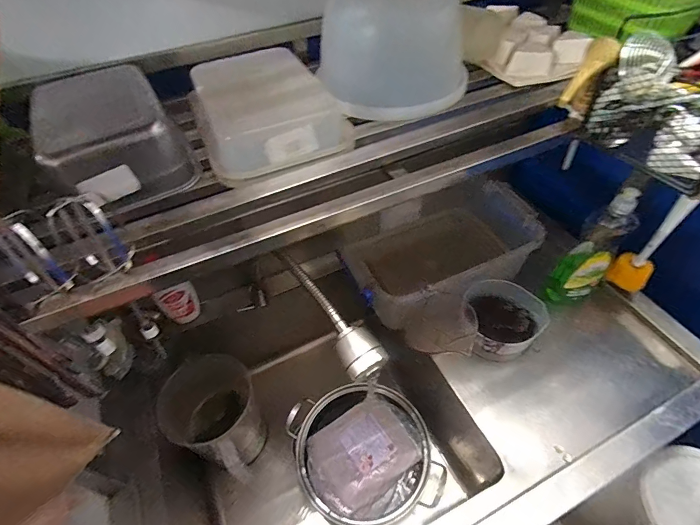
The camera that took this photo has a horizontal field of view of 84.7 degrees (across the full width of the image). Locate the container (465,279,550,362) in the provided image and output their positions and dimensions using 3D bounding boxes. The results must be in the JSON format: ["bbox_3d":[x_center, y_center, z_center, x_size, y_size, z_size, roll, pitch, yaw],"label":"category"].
[{"bbox_3d":[0.284,0.108,0.731,0.139,0.089,0.132,-1,50,1],"label":"container"}]

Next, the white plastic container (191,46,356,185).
[{"bbox_3d":[-0.106,-0.195,0.471,0.157,0.043,0.229,-19,52,-13],"label":"white plastic container"}]

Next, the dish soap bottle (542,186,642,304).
[{"bbox_3d":[0.441,-0.012,0.705,0.057,0.269,0.076,-36,57,-25],"label":"dish soap bottle"}]

